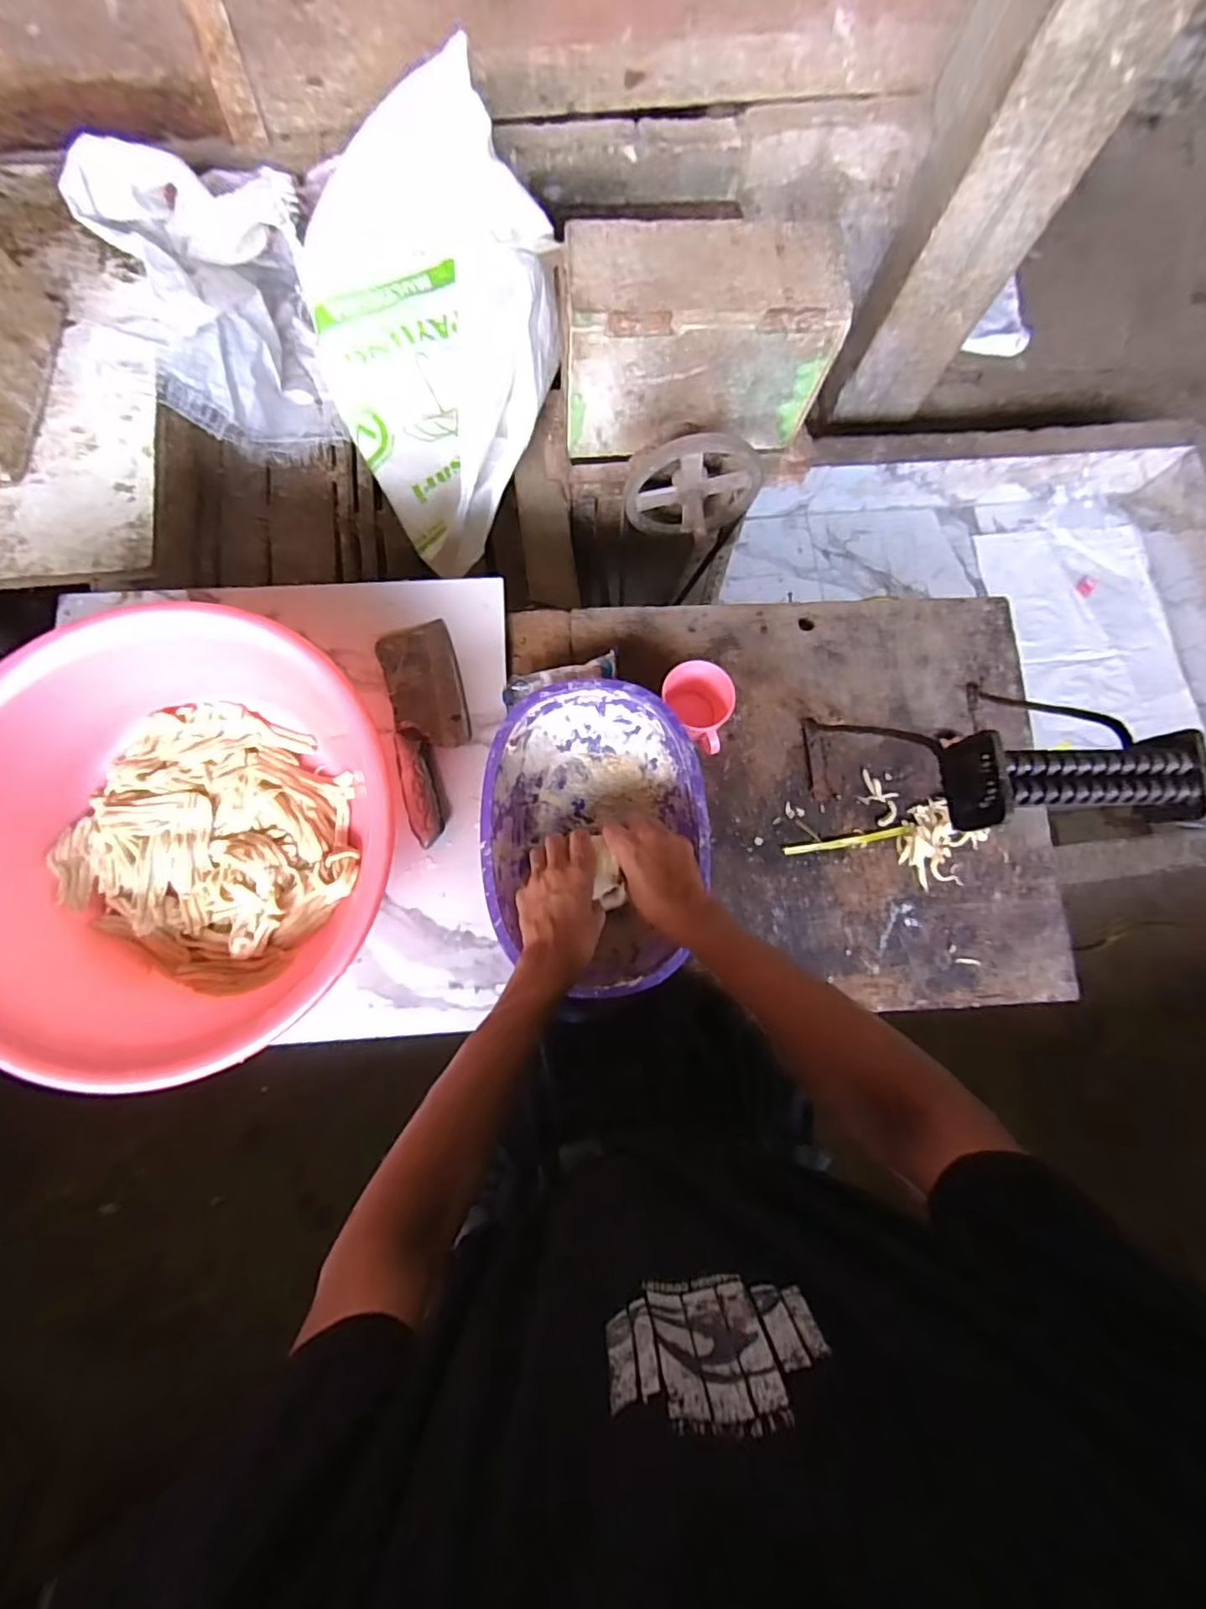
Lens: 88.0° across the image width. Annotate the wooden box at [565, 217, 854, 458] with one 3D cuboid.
[{"bbox_3d":[0.127,-0.626,0.856,0.348,0.223,0.131,-3,77,-2],"label":"wooden box"}]

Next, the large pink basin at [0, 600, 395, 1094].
[{"bbox_3d":[-0.403,0.027,0.589,0.392,0.114,0.427,0,77,-2],"label":"large pink basin"}]

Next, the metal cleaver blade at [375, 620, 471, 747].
[{"bbox_3d":[-0.196,-0.131,0.687,0.078,0.012,0.147,-16,78,-5],"label":"metal cleaver blade"}]

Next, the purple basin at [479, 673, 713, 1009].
[{"bbox_3d":[-0.008,0.034,0.645,0.214,0.081,0.300,-3,77,-2],"label":"purple basin"}]

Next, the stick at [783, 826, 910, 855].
[{"bbox_3d":[0.271,0.041,0.691,0.143,0.007,0.012,-10,77,-4],"label":"stick"}]

